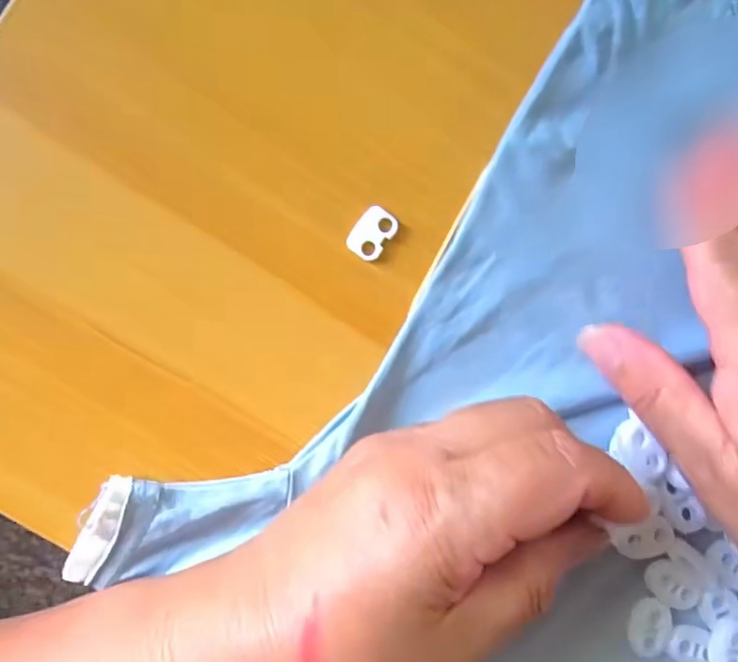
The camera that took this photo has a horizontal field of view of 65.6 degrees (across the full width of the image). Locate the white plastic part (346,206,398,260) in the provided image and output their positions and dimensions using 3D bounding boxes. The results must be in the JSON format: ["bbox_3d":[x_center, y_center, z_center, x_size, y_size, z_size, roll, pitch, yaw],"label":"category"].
[{"bbox_3d":[0.001,-0.034,0.200,0.013,0.004,0.018,36,89,-6],"label":"white plastic part"}]

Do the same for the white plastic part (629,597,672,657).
[{"bbox_3d":[0.106,0.112,0.214,0.014,0.004,0.022,14,91,-6],"label":"white plastic part"}]

